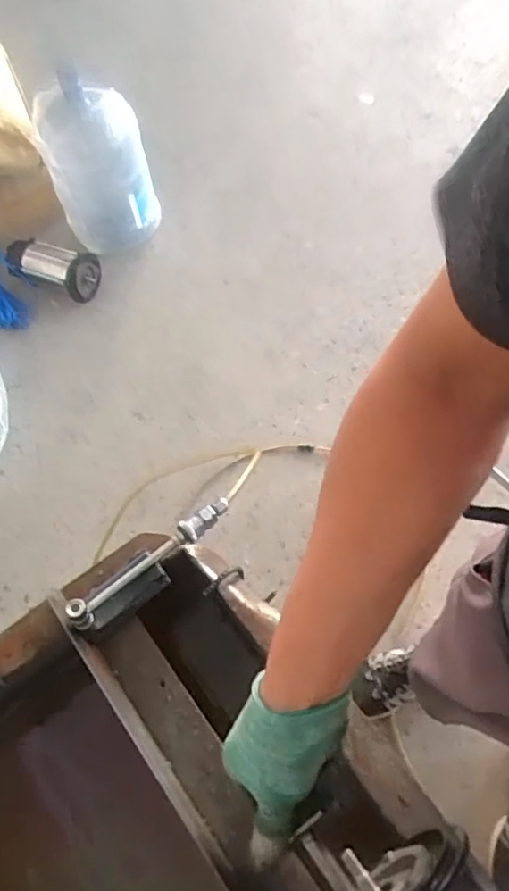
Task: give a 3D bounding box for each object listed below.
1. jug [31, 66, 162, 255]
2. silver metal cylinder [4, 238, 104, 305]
[{"bbox_3d":[-0.453,-0.822,1.703,0.293,0.439,0.287,-21,64,-7],"label":"jug"},{"bbox_3d":[-0.602,-0.528,1.736,0.274,0.120,0.117,18,66,12],"label":"silver metal cylinder"}]

